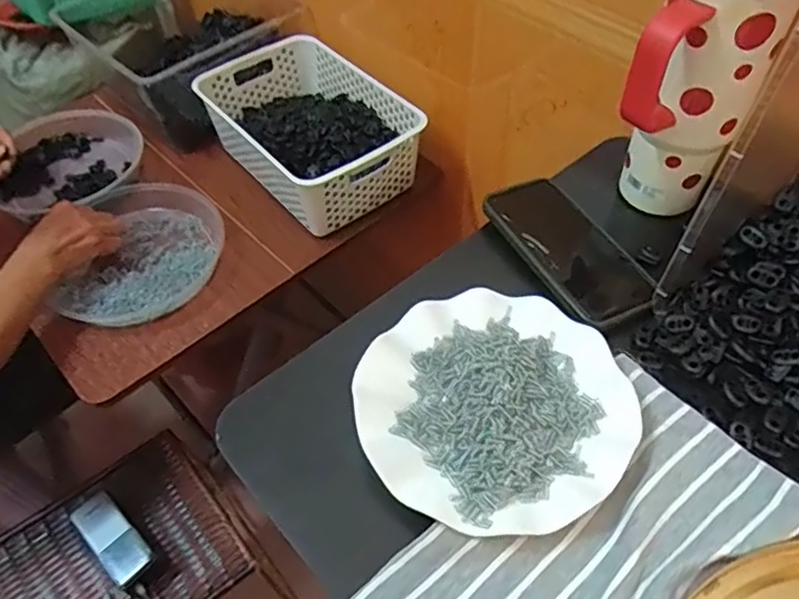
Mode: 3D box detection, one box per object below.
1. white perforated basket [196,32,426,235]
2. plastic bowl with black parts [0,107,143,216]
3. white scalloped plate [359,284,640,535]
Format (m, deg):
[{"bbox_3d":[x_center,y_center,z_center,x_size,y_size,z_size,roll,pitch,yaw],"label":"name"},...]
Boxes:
[{"bbox_3d":[-0.125,-0.242,0.906,0.212,0.113,0.318,-34,58,-21],"label":"white perforated basket"},{"bbox_3d":[-0.495,-0.207,0.941,0.211,0.067,0.201,-1,52,2],"label":"plastic bowl with black parts"},{"bbox_3d":[0.065,0.073,0.436,0.178,0.025,0.176,-3,50,3],"label":"white scalloped plate"}]

